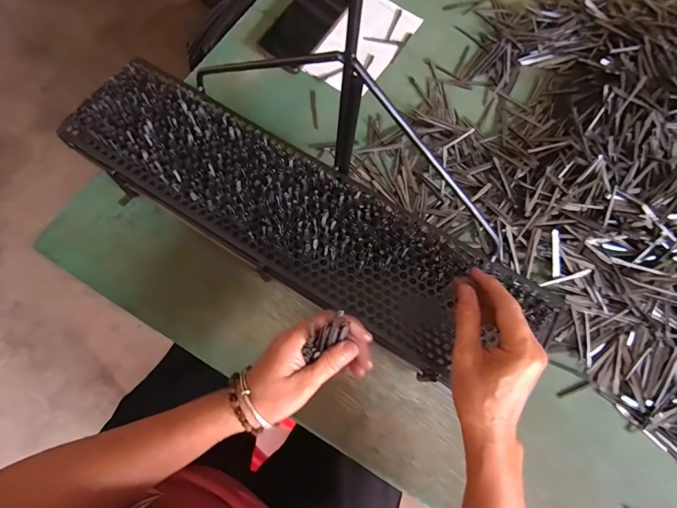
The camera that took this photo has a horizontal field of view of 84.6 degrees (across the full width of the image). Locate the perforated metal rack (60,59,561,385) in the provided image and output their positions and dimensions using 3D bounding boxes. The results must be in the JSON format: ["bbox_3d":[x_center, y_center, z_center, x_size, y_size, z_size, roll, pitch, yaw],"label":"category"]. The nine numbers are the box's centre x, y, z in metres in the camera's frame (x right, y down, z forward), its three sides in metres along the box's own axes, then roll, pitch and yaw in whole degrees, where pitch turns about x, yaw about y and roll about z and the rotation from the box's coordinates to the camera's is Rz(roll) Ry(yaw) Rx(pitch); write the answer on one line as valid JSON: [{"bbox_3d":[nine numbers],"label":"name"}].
[{"bbox_3d":[-0.048,-0.043,0.427,0.568,0.034,0.149,30,75,6],"label":"perforated metal rack"}]

